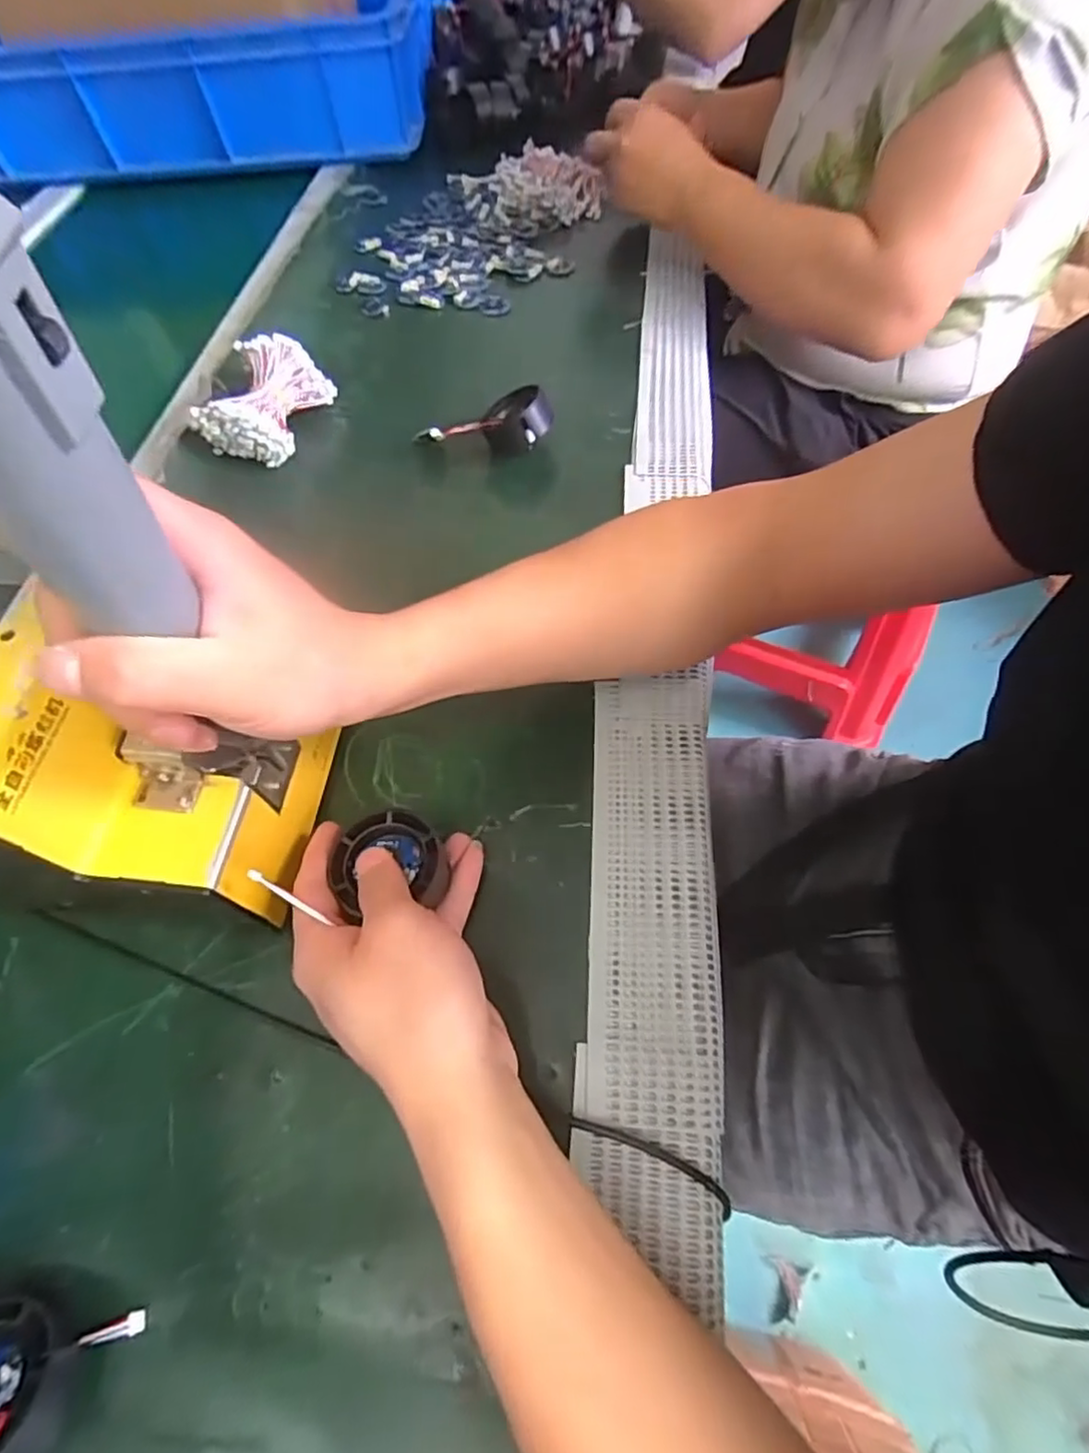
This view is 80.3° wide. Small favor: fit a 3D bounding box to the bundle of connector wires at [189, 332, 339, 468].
[{"bbox_3d":[-0.220,-0.257,0.509,0.070,0.054,0.088,10,61,7],"label":"bundle of connector wires"}]

